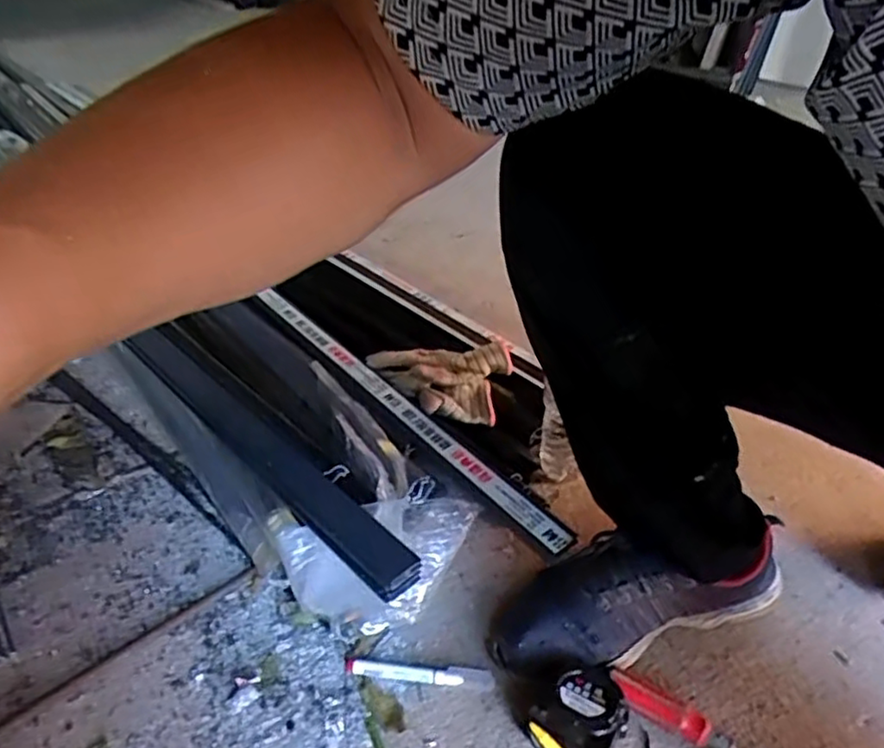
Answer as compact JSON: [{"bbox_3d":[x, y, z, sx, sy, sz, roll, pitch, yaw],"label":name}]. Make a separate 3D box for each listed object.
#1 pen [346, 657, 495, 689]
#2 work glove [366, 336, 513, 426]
[{"bbox_3d":[-0.021,0.268,0.595,0.133,0.011,0.017,3,34,7],"label":"pen"},{"bbox_3d":[-0.009,0.008,0.895,0.189,0.056,0.133,7,36,11],"label":"work glove"}]

